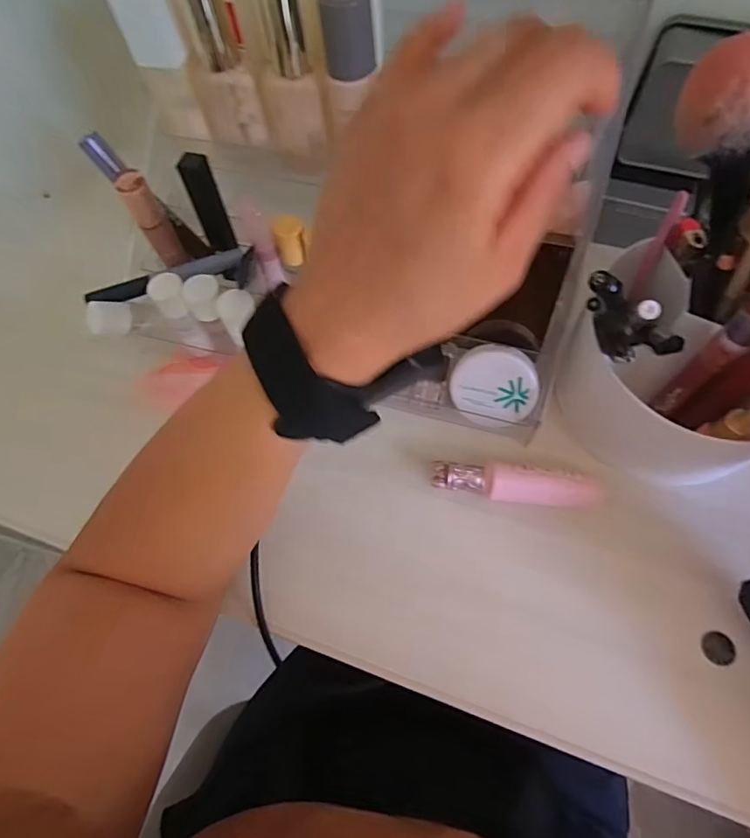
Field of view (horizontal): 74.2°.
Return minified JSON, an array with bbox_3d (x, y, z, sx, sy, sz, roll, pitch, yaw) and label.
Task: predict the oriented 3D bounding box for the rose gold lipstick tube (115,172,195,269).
[{"bbox_3d":[-0.148,-0.131,0.337,0.019,0.072,0.016,-28,65,-10],"label":"rose gold lipstick tube"}]

